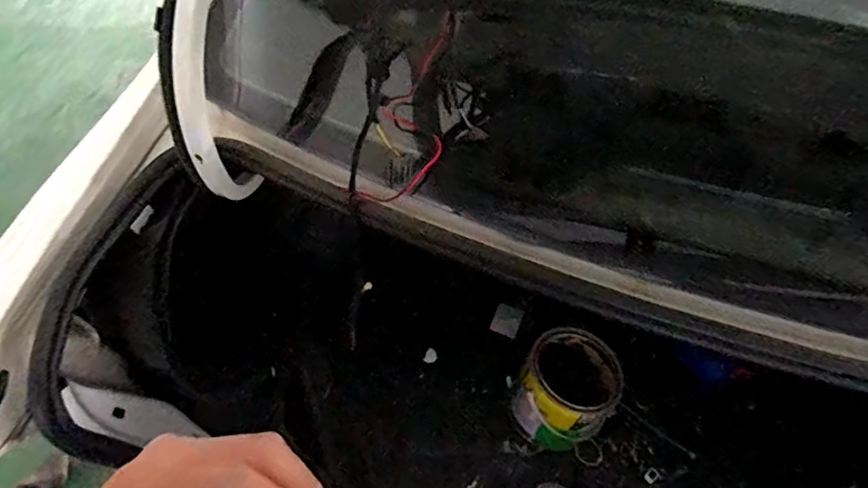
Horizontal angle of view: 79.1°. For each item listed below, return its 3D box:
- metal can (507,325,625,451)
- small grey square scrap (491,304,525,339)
[{"bbox_3d":[0.229,0.252,0.913,0.157,0.161,0.172,27,57,18],"label":"metal can"},{"bbox_3d":[0.150,0.157,1.081,0.054,0.004,0.063,21,67,19],"label":"small grey square scrap"}]

